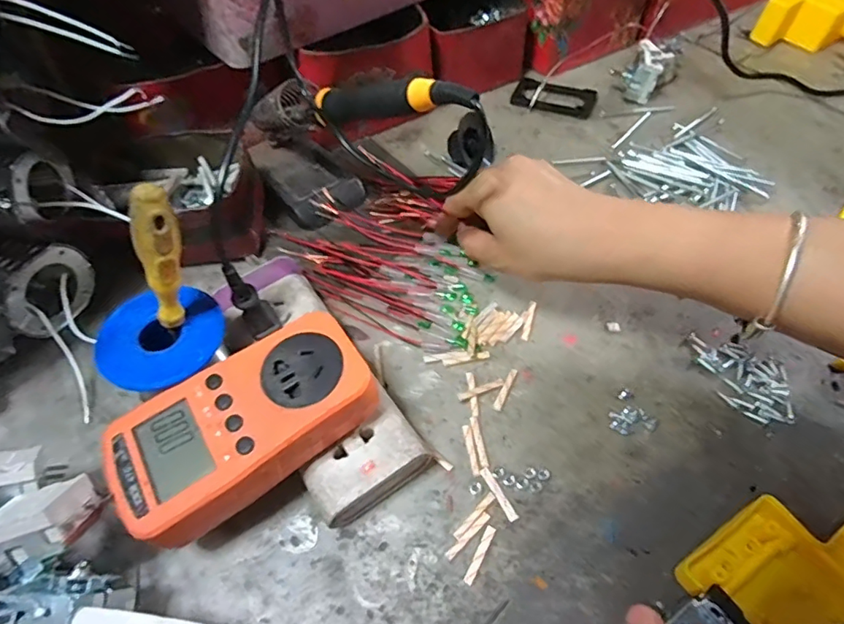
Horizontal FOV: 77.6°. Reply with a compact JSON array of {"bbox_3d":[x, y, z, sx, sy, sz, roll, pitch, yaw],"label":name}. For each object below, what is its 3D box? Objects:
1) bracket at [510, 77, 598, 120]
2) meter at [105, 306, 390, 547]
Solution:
[{"bbox_3d":[0.129,-0.208,0.508,0.077,0.005,0.052,23,58,17],"label":"bracket"},{"bbox_3d":[-0.088,0.055,0.265,0.125,0.033,0.068,-31,59,-19],"label":"meter"}]

